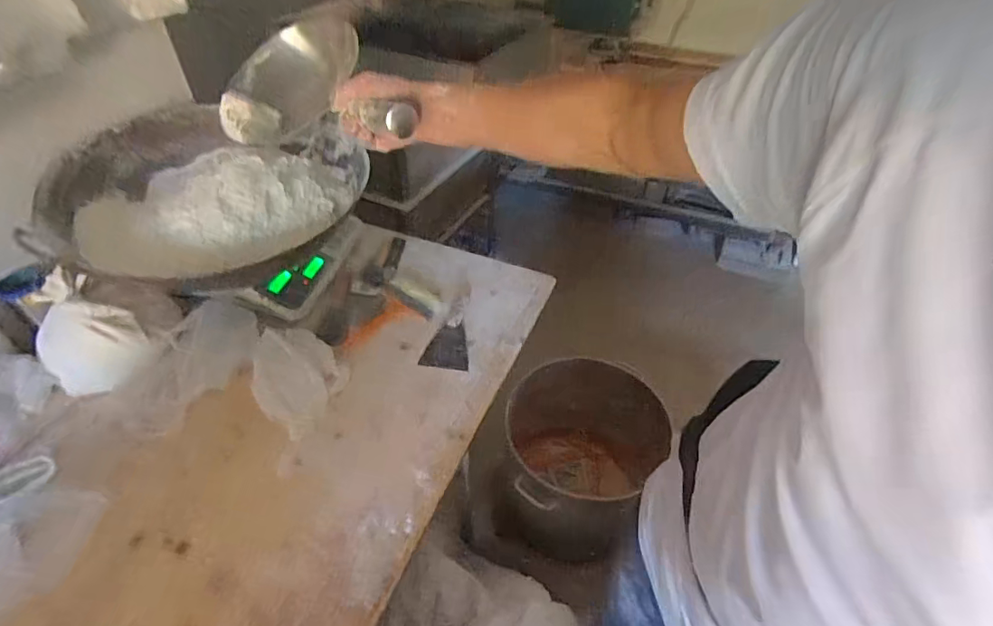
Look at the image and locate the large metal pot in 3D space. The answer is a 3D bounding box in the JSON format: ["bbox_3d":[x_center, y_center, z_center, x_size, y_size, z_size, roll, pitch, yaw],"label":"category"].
[{"bbox_3d":[0.248,0.403,1.413,0.460,0.437,0.434,9,44,7],"label":"large metal pot"}]

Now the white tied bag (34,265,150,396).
[{"bbox_3d":[-0.695,0.037,0.853,0.164,0.149,0.141,28,49,24],"label":"white tied bag"}]

